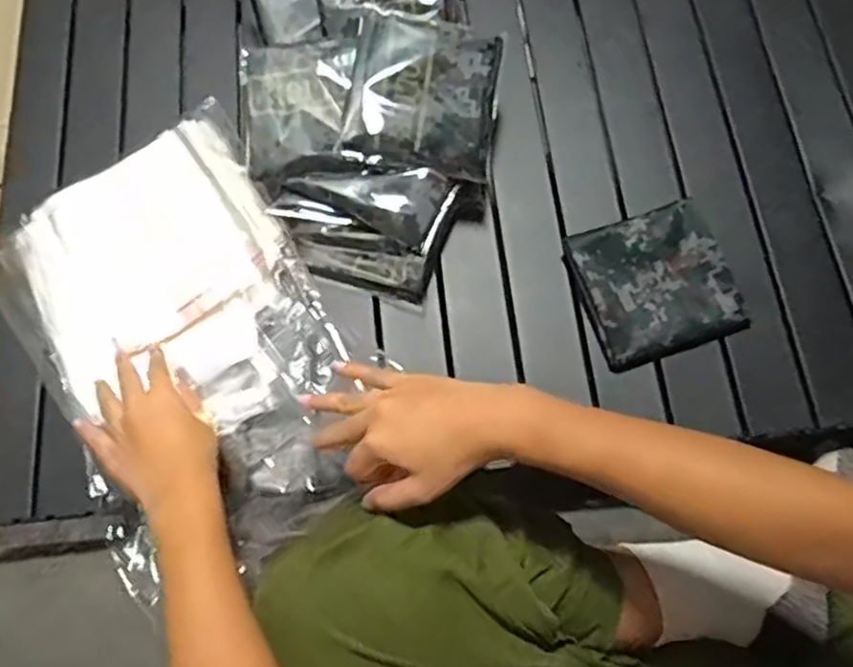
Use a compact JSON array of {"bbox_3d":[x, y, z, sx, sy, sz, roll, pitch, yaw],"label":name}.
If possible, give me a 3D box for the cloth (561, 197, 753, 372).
[{"bbox_3d":[0.195,-0.043,0.579,0.125,0.024,0.124,-19,72,-5],"label":"cloth"}]

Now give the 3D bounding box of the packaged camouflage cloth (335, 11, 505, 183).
[{"bbox_3d":[-0.003,-0.207,0.579,0.126,0.032,0.134,7,72,4],"label":"packaged camouflage cloth"}]

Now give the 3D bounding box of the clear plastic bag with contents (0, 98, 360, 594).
[{"bbox_3d":[-0.201,-0.001,0.573,0.240,0.033,0.384,-35,74,-10],"label":"clear plastic bag with contents"}]

